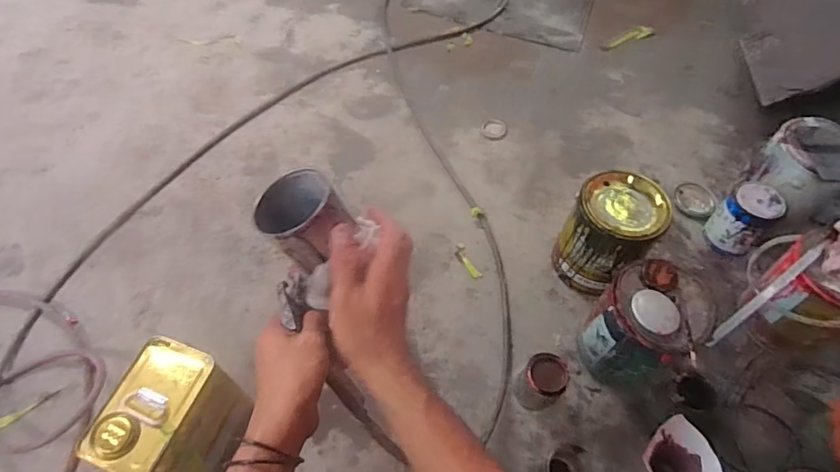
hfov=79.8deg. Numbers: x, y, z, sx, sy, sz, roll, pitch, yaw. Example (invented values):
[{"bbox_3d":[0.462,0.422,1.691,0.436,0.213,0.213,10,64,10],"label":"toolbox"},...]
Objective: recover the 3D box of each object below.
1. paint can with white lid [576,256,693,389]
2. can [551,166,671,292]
[{"bbox_3d":[0.376,0.168,0.884,0.139,0.237,0.152,1,57,-1],"label":"paint can with white lid"},{"bbox_3d":[0.362,0.003,0.987,0.147,0.224,0.154,1,59,-2],"label":"can"}]

